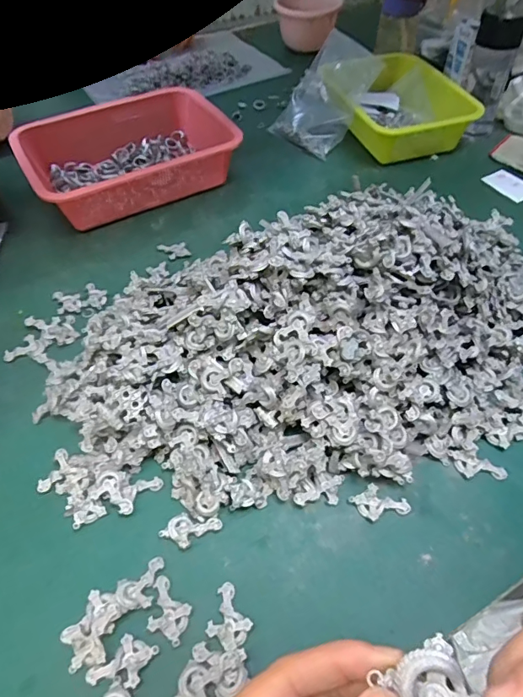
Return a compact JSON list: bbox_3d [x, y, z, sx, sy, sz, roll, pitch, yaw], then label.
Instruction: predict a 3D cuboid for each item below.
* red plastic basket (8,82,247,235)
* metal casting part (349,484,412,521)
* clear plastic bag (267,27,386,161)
[{"bbox_3d":[-0.207,-0.298,0.764,0.309,0.081,0.201,-26,53,-19],"label":"red plastic basket"},{"bbox_3d":[0.105,0.136,0.427,0.042,0.006,0.035,-23,52,-17],"label":"metal casting part"},{"bbox_3d":[0.113,-0.437,0.841,0.147,0.191,0.046,46,22,30],"label":"clear plastic bag"}]

